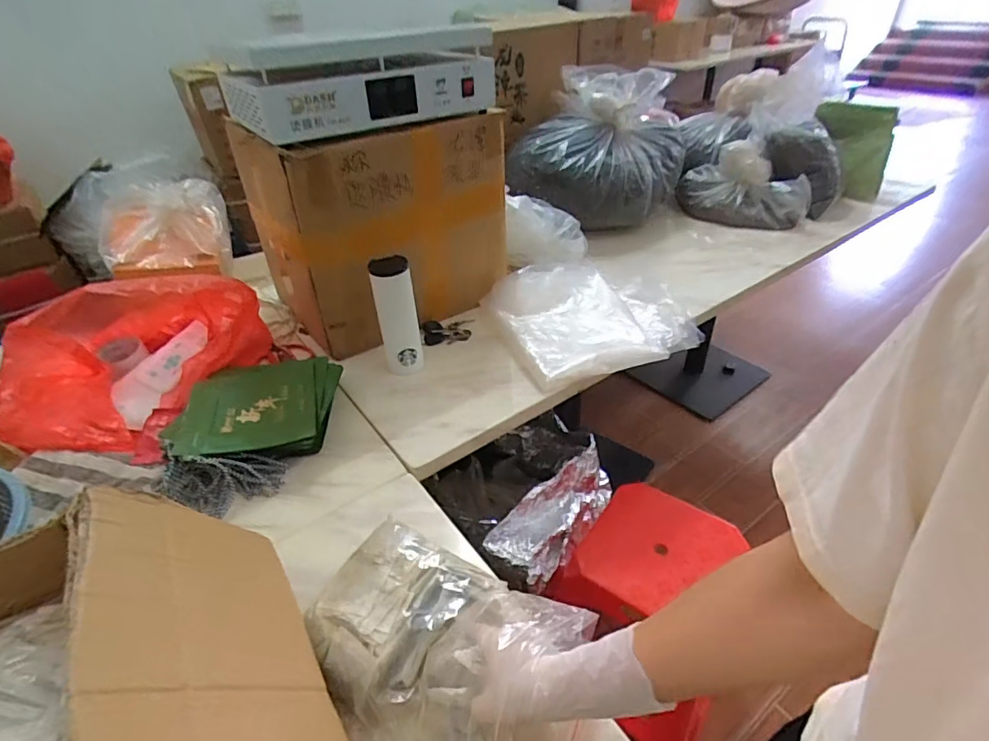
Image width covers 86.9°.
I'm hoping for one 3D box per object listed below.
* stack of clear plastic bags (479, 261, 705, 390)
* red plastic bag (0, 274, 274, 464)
[{"bbox_3d":[0.204,-0.127,1.094,0.388,0.058,0.366,-16,39,-14],"label":"stack of clear plastic bags"},{"bbox_3d":[-0.653,-0.038,0.925,0.327,0.179,0.384,5,39,13],"label":"red plastic bag"}]

